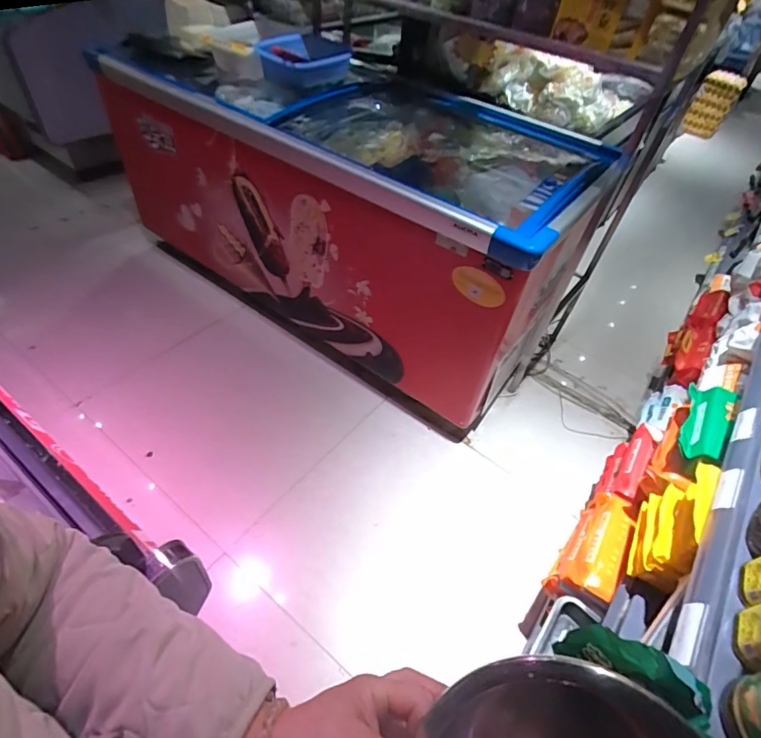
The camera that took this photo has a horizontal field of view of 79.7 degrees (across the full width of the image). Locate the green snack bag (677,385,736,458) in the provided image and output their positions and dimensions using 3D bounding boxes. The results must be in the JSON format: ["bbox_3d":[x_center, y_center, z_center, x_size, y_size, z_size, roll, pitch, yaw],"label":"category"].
[{"bbox_3d":[0.718,0.116,1.002,0.069,0.076,0.287,28,51,17],"label":"green snack bag"}]

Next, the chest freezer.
[{"bbox_3d":[-0.187,-0.624,1.821,1.838,0.875,0.861,28,51,17],"label":"chest freezer"}]

